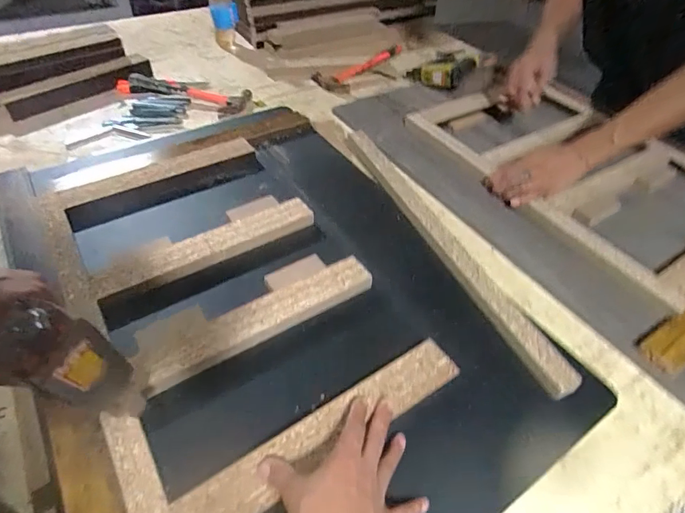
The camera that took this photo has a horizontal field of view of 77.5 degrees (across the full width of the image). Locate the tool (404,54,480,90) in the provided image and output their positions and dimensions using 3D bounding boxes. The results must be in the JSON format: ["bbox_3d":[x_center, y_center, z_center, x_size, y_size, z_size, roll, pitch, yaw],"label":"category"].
[{"bbox_3d":[0.233,-0.434,1.016,0.059,0.067,0.199,-20,28,-20],"label":"tool"}]

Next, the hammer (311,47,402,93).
[{"bbox_3d":[0.040,-0.488,1.089,0.102,0.031,0.270,30,52,22],"label":"hammer"}]

